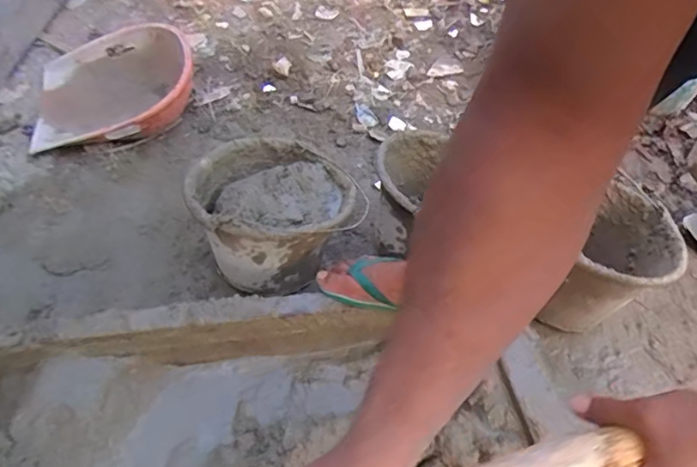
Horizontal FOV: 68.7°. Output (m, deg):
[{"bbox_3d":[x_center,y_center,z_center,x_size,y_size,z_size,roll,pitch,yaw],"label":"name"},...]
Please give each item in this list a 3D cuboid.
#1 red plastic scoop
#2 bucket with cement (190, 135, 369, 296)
[{"bbox_3d":[-0.599,-0.383,1.314,0.376,0.136,0.399,-9,50,-14],"label":"red plastic scoop"},{"bbox_3d":[-0.143,-0.036,0.996,0.277,0.225,0.267,1,49,-1],"label":"bucket with cement"}]

